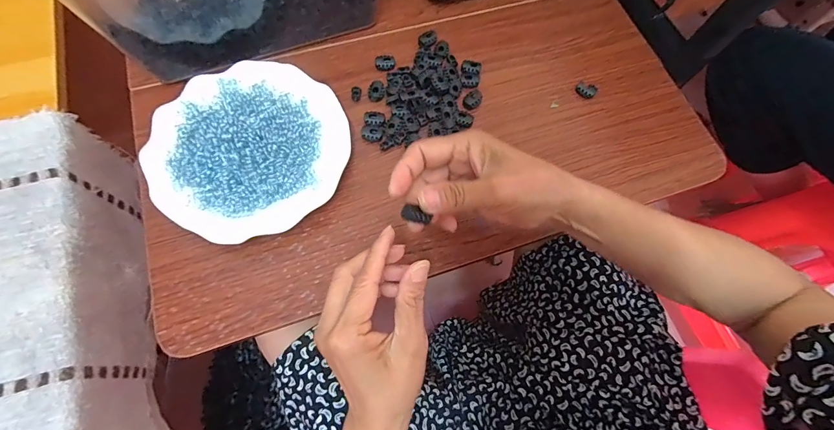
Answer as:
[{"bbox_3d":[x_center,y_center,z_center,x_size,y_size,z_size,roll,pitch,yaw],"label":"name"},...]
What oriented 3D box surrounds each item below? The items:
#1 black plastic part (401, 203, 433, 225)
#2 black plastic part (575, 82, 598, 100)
[{"bbox_3d":[0.000,0.000,0.257,0.022,0.008,0.010,21,71,-13],"label":"black plastic part"},{"bbox_3d":[0.191,-0.141,0.425,0.022,0.010,0.015,31,70,7],"label":"black plastic part"}]

